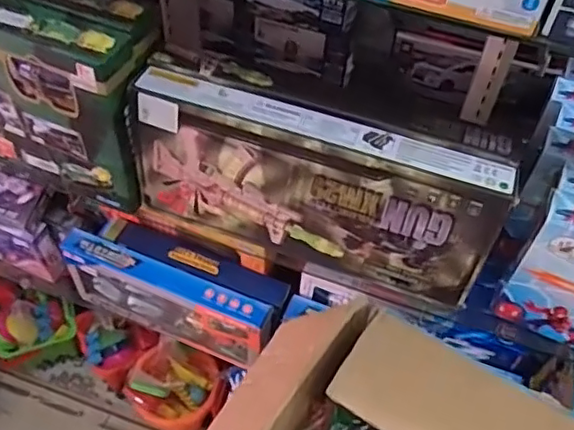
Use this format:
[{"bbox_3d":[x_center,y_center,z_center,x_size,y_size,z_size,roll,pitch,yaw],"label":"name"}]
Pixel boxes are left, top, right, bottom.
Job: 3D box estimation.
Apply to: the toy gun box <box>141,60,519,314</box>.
[{"bbox_3d":[0.027,-0.030,0.742,0.439,0.200,0.081,18,53,9],"label":"toy gun box"}]

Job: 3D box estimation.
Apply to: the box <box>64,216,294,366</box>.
[{"bbox_3d":[-0.185,0.130,1.023,0.363,0.161,0.103,21,54,11],"label":"box"}]

